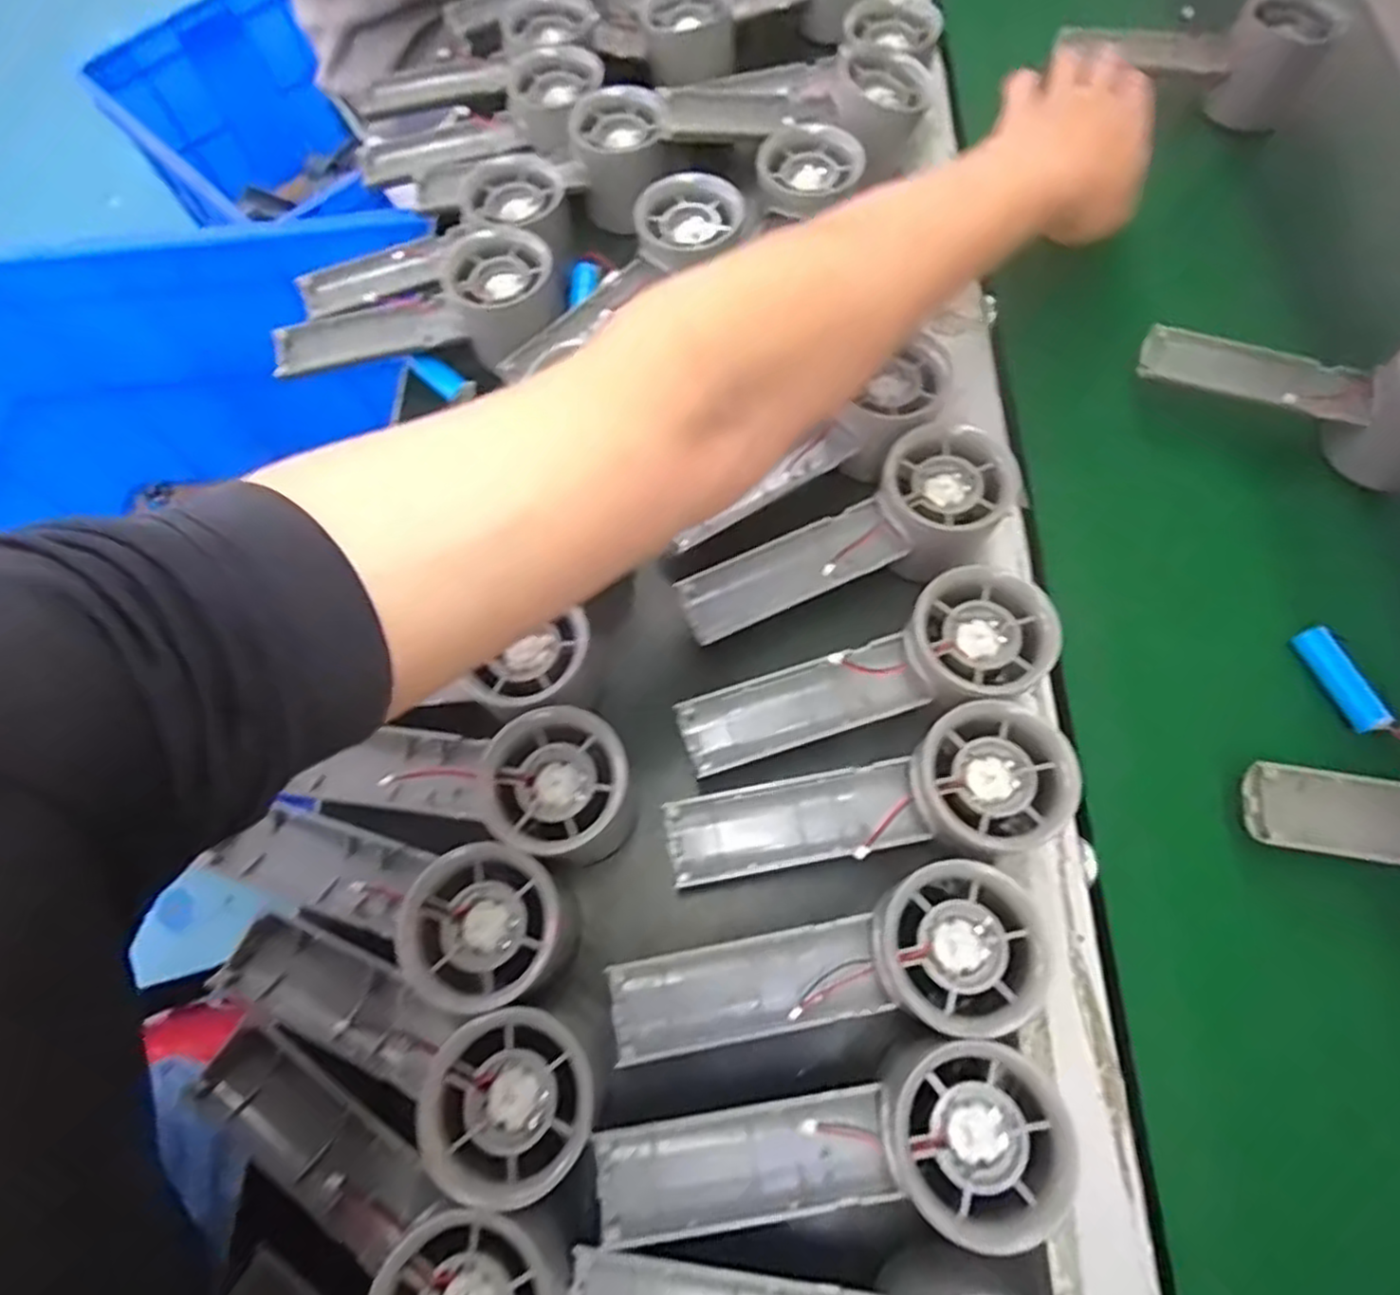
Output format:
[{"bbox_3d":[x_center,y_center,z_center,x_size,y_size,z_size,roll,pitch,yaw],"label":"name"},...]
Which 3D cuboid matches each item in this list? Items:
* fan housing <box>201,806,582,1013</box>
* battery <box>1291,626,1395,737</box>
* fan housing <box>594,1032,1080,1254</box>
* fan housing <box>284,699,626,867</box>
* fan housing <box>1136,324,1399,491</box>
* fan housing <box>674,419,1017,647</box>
[{"bbox_3d":[-0.119,0.097,0.291,0.157,0.034,0.054,11,68,20],"label":"fan housing"},{"bbox_3d":[0.301,0.015,0.345,0.011,0.013,0.052,-15,68,-4],"label":"battery"},{"bbox_3d":[0.044,0.176,0.256,0.157,0.028,0.056,-15,68,9],"label":"fan housing"},{"bbox_3d":[-0.100,0.053,0.308,0.142,0.046,0.056,6,68,5],"label":"fan housing"},{"bbox_3d":[0.316,-0.137,0.379,0.158,0.057,0.048,25,71,12],"label":"fan housing"},{"bbox_3d":[0.068,-0.047,0.348,0.157,0.039,0.056,-26,69,6],"label":"fan housing"}]

